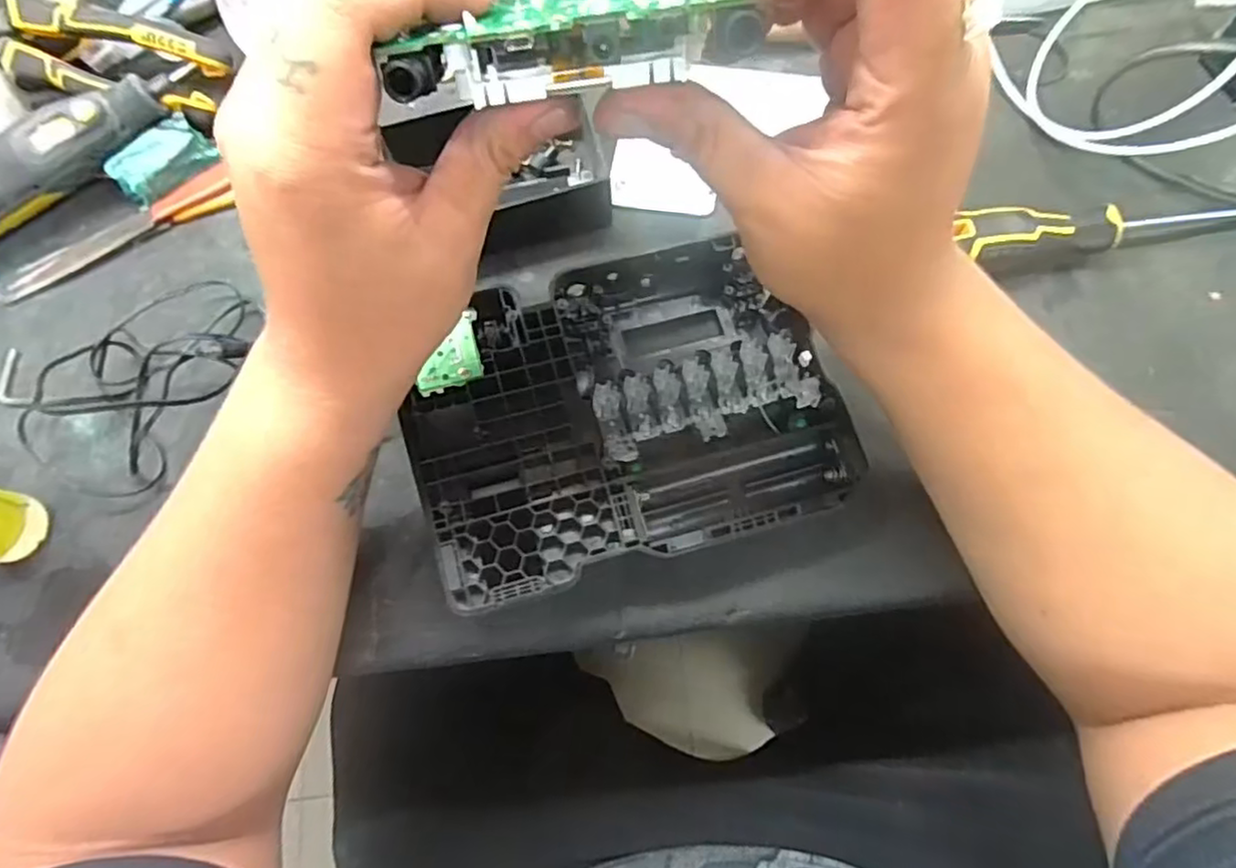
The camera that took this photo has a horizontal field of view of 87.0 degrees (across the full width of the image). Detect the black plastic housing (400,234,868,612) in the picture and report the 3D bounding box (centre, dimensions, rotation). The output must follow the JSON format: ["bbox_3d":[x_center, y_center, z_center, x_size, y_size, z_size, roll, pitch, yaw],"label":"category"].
[{"bbox_3d":[0.003,-0.013,0.338,0.207,0.050,0.162,-18,74,-3],"label":"black plastic housing"}]

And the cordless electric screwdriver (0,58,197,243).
[{"bbox_3d":[-0.339,-0.159,0.384,0.193,0.038,0.031,-36,81,-5],"label":"cordless electric screwdriver"}]

